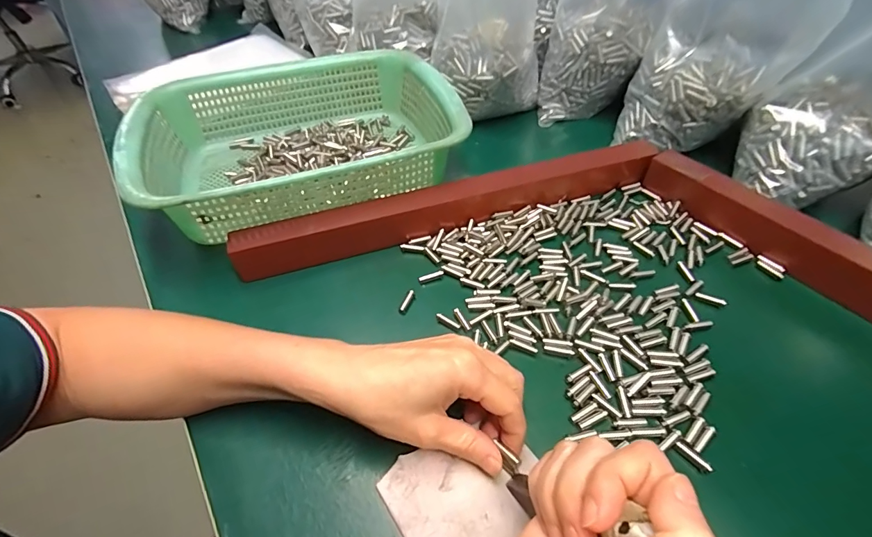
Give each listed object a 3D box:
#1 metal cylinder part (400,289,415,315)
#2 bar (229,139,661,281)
[{"bbox_3d":[-0.022,0.026,0.334,0.006,0.004,0.022,17,54,18],"label":"metal cylinder part"},{"bbox_3d":[0.017,-0.058,0.378,0.382,0.036,0.032,-17,51,-10],"label":"bar"}]

